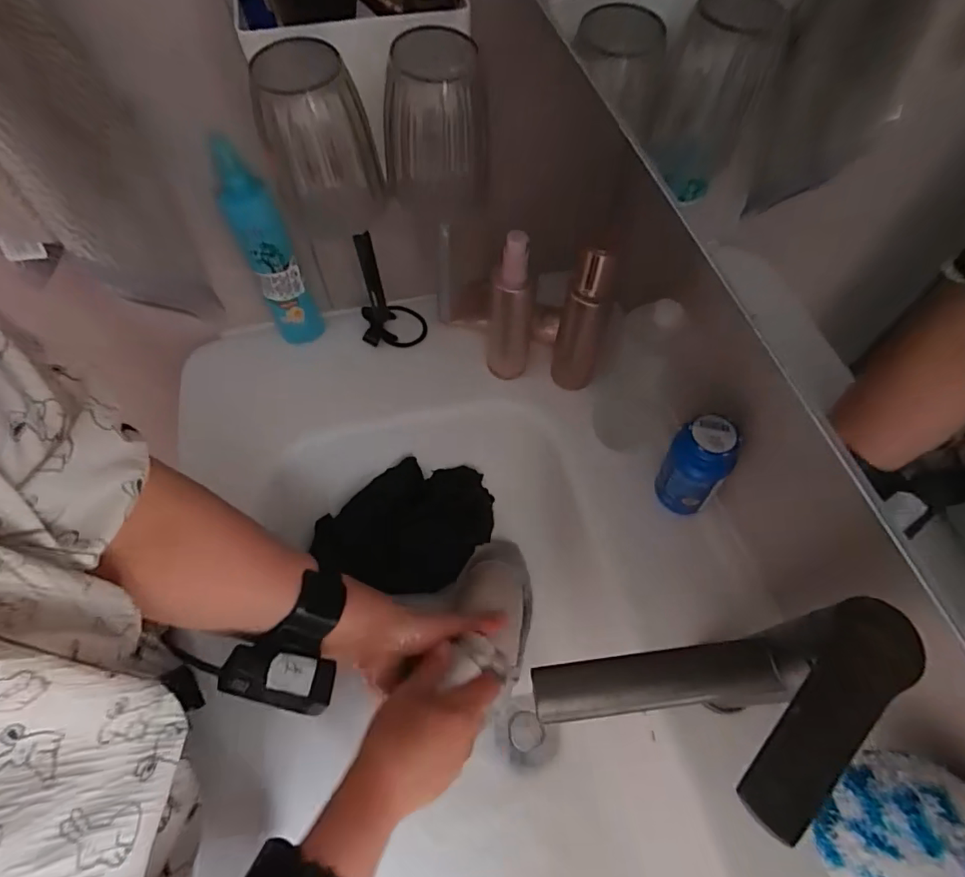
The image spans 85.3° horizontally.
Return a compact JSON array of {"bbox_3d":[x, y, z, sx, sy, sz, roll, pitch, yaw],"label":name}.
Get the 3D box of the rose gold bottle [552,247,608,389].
[{"bbox_3d":[0.092,-0.106,0.489,0.041,0.173,0.044,7,60,4],"label":"rose gold bottle"}]

